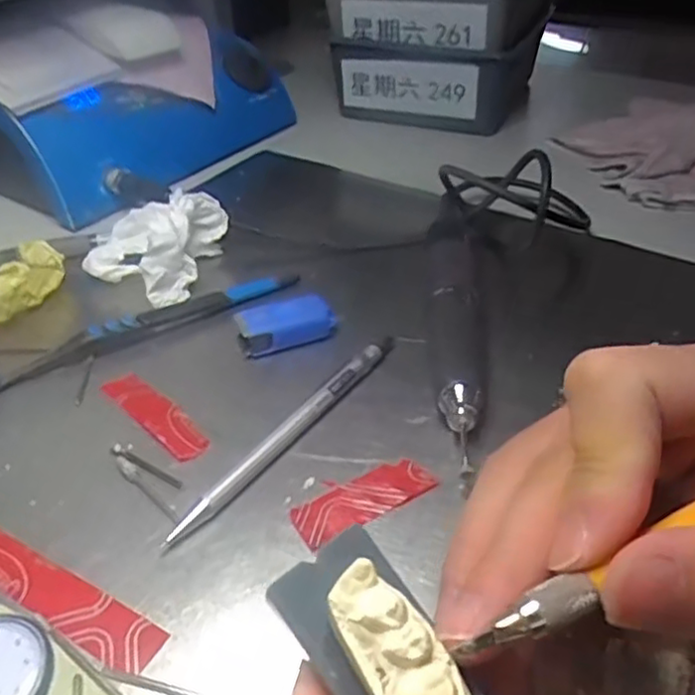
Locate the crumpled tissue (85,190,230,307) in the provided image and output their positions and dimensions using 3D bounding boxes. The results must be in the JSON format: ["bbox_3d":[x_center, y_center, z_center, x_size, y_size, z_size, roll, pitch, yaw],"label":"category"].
[{"bbox_3d":[-0.107,-0.057,0.366,0.061,0.036,0.069,11,40,15],"label":"crumpled tissue"}]

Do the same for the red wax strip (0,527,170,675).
[{"bbox_3d":[-0.108,0.076,0.223,0.111,0.004,0.018,19,43,24],"label":"red wax strip"}]

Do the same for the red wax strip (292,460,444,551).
[{"bbox_3d":[0.006,0.055,0.248,0.055,0.004,0.022,-20,42,-22],"label":"red wax strip"}]

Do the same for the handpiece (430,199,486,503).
[{"bbox_3d":[0.052,-0.016,0.318,0.022,0.025,0.192,2,39,4],"label":"handpiece"}]

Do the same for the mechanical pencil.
[{"bbox_3d":[-0.024,0.035,0.269,0.008,0.009,0.125,24,45,28],"label":"mechanical pencil"}]

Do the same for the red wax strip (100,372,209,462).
[{"bbox_3d":[-0.083,0.027,0.285,0.016,0.004,0.066,-32,48,-33],"label":"red wax strip"}]

